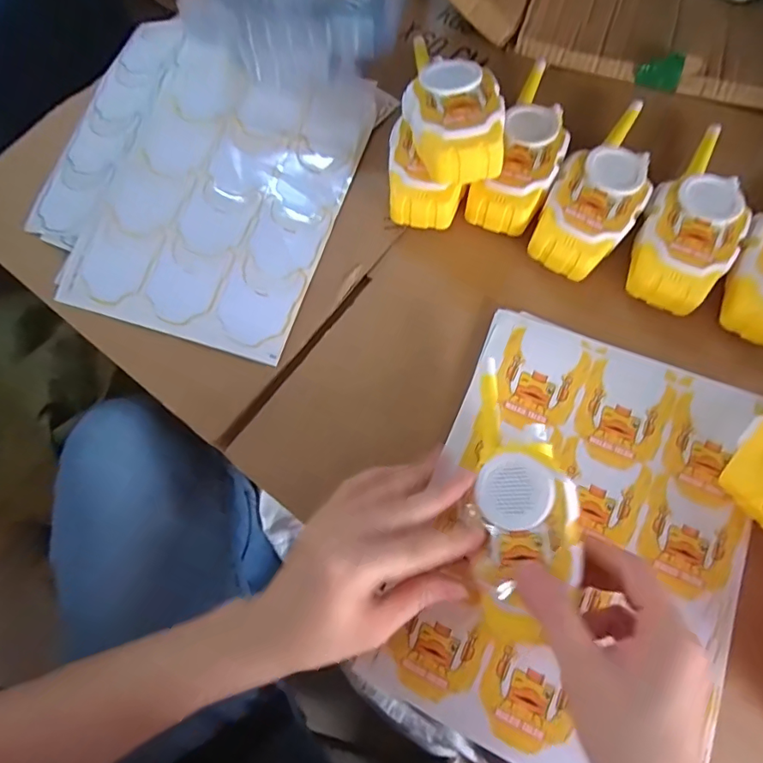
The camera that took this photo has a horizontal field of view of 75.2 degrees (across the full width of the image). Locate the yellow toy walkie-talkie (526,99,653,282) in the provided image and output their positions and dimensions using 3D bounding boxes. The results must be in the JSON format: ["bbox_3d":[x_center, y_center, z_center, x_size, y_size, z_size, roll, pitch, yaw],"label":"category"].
[{"bbox_3d":[0.172,-0.155,0.382,0.063,0.034,0.165,27,74,11],"label":"yellow toy walkie-talkie"}]

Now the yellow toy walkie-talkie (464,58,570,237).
[{"bbox_3d":[0.122,-0.194,0.395,0.056,0.034,0.169,23,77,12],"label":"yellow toy walkie-talkie"}]

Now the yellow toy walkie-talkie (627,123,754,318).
[{"bbox_3d":[0.236,-0.126,0.371,0.064,0.033,0.164,27,74,11],"label":"yellow toy walkie-talkie"}]

